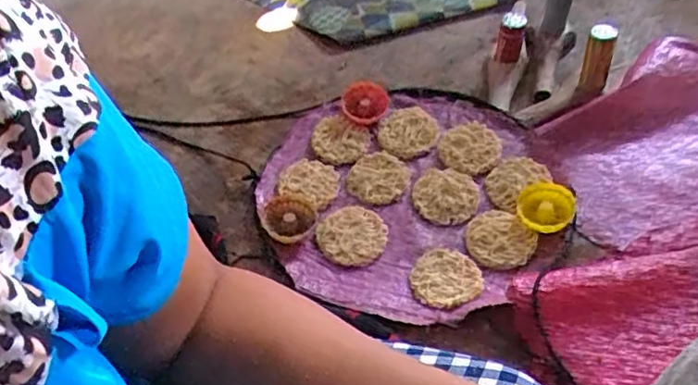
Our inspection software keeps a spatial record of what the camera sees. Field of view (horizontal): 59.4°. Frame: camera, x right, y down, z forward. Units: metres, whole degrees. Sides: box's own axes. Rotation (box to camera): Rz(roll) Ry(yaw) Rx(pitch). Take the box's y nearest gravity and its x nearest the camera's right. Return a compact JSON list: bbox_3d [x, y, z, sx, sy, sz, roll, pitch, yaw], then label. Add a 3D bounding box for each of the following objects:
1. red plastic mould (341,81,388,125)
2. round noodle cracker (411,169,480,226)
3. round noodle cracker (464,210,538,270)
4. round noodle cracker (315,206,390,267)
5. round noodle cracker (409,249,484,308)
[{"bbox_3d":[0.022,-0.120,0.817,0.060,0.013,0.060,-7,78,24],"label":"red plastic mould"},{"bbox_3d":[0.115,0.005,0.727,0.075,0.012,0.074,-2,50,2],"label":"round noodle cracker"},{"bbox_3d":[0.165,0.053,0.675,0.065,0.004,0.076,-43,54,-12],"label":"round noodle cracker"},{"bbox_3d":[0.006,0.049,0.695,0.078,0.009,0.074,-2,50,2],"label":"round noodle cracker"},{"bbox_3d":[0.102,0.089,0.647,0.069,0.008,0.075,-2,50,2],"label":"round noodle cracker"}]

